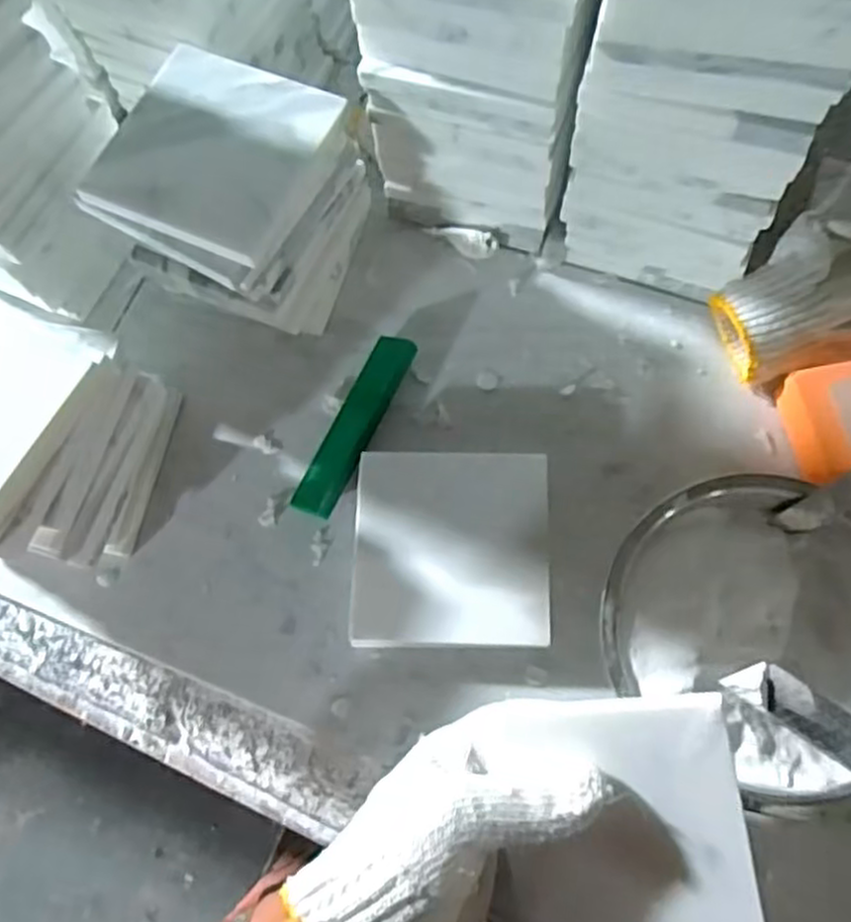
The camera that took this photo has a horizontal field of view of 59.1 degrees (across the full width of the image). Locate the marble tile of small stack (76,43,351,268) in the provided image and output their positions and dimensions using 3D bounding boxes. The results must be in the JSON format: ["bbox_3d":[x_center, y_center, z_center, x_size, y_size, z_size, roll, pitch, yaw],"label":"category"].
[{"bbox_3d":[-0.105,-0.155,0.376,0.097,0.015,0.101,26,75,10],"label":"marble tile of small stack"}]

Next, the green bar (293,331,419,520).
[{"bbox_3d":[-0.040,-0.022,0.428,0.026,0.011,0.113,25,75,10],"label":"green bar"}]

